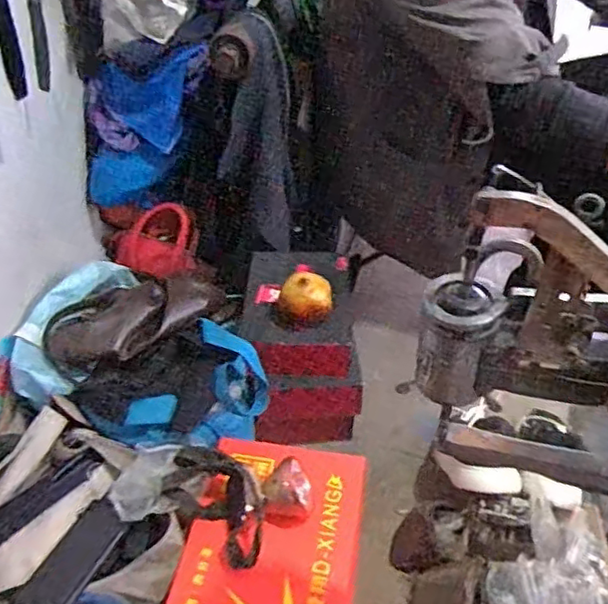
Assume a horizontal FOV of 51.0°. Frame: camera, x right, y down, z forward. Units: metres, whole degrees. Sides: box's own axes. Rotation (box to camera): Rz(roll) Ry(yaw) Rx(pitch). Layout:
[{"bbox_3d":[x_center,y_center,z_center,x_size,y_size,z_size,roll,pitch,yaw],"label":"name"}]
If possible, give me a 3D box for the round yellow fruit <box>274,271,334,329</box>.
[{"bbox_3d":[0.001,0.000,0.931,0.080,0.079,0.069,-10,43,-7],"label":"round yellow fruit"}]

